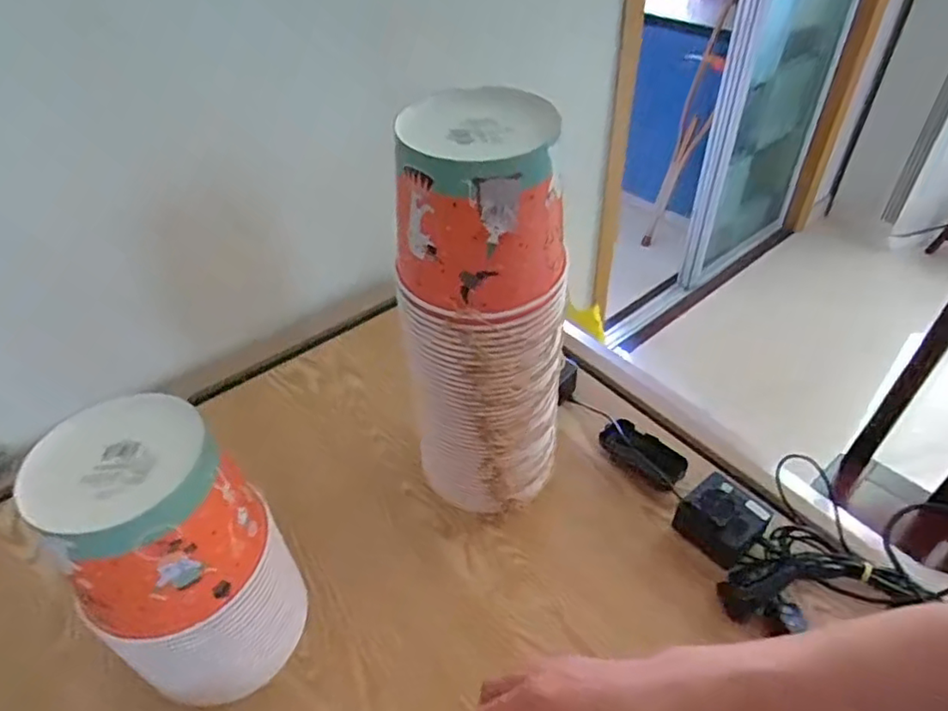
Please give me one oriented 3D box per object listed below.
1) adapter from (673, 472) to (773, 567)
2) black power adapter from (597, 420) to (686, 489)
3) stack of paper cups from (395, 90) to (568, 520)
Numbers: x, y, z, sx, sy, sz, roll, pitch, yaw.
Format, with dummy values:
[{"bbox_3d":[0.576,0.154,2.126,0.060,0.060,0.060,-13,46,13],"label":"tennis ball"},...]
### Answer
[{"bbox_3d":[0.272,0.178,0.671,0.077,0.042,0.078,-34,51,-27],"label":"adapter"},{"bbox_3d":[0.203,0.116,0.735,0.100,0.023,0.054,28,54,30],"label":"black power adapter"},{"bbox_3d":[0.010,-0.031,0.596,0.148,0.393,0.127,-3,44,2],"label":"stack of paper cups"}]

